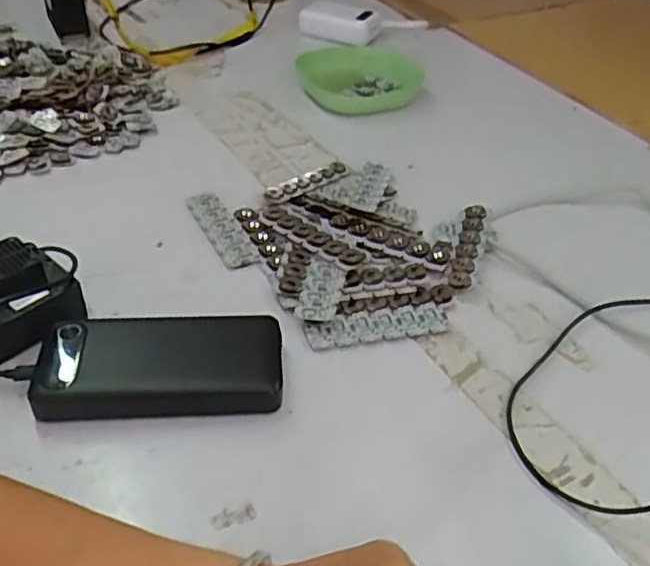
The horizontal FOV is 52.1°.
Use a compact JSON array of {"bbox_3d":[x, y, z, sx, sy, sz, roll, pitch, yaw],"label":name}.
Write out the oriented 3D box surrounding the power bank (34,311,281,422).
[{"bbox_3d":[-0.109,0.054,0.444,0.156,0.024,0.075,-1,40,-6],"label":"power bank"}]

